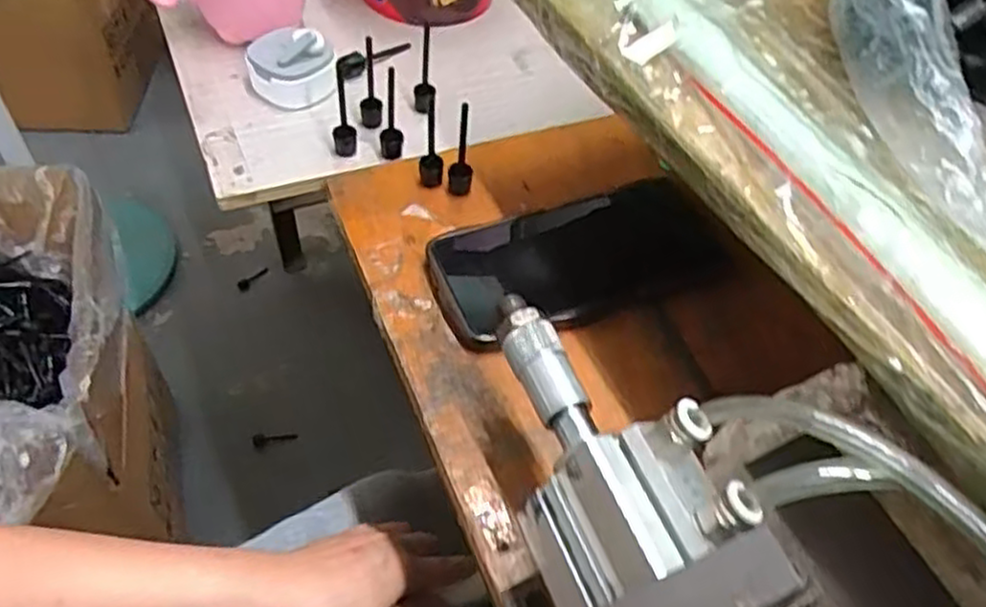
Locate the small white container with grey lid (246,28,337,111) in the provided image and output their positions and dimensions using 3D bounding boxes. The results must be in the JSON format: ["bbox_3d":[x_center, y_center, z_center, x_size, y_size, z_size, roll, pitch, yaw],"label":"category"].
[{"bbox_3d":[-0.135,-0.162,0.505,0.056,0.044,0.050,-9,53,-12],"label":"small white container with grey lid"}]

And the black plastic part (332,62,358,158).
[{"bbox_3d":[-0.093,-0.120,0.467,0.015,0.057,0.018,-3,52,-8],"label":"black plastic part"}]

